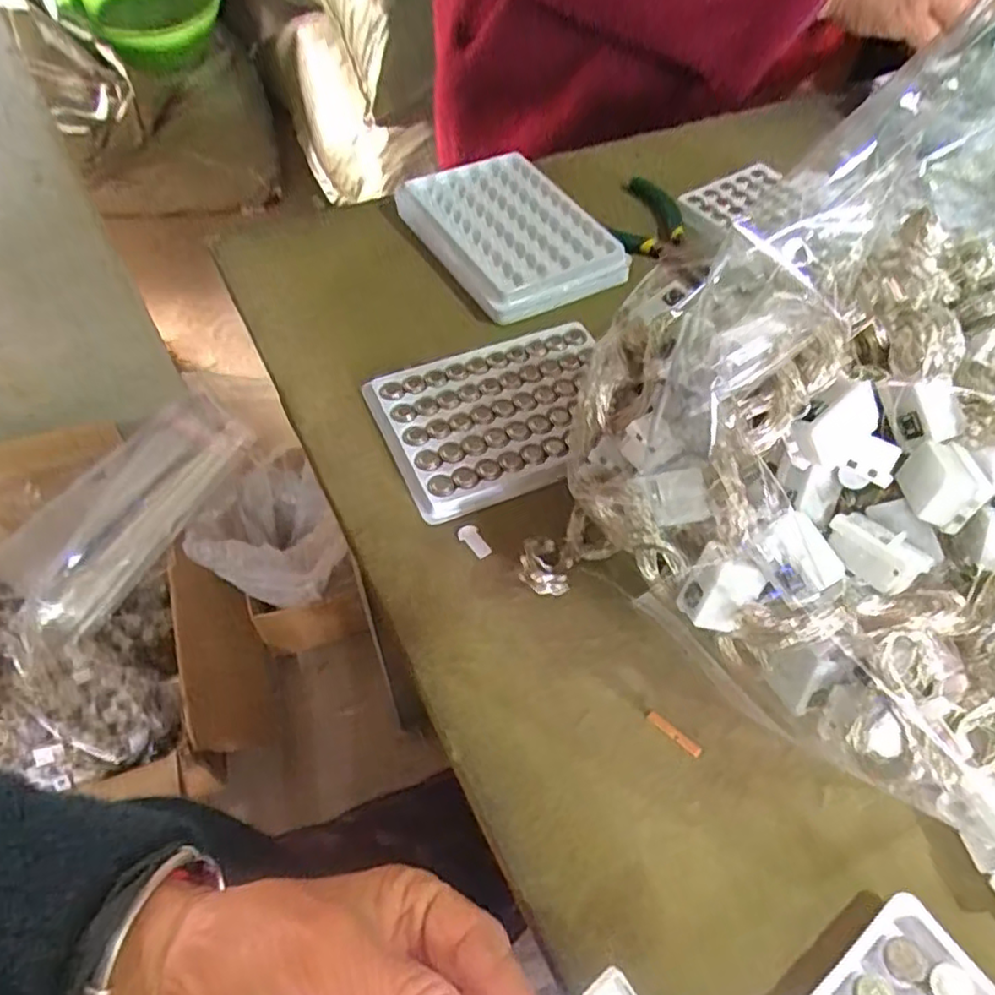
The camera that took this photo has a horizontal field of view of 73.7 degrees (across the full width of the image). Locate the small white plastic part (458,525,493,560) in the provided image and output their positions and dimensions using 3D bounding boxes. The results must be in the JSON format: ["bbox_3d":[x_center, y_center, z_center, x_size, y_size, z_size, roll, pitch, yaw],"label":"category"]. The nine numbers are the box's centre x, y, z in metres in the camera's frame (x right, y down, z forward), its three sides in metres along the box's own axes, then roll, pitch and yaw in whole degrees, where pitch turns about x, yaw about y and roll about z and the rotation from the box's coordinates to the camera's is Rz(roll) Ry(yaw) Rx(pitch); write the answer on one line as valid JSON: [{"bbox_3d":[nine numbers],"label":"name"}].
[{"bbox_3d":[-0.010,0.018,0.291,0.008,0.004,0.018,-32,62,-20],"label":"small white plastic part"}]

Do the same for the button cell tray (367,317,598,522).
[{"bbox_3d":[0.005,-0.044,0.334,0.123,0.009,0.092,-20,58,-16],"label":"button cell tray"}]

